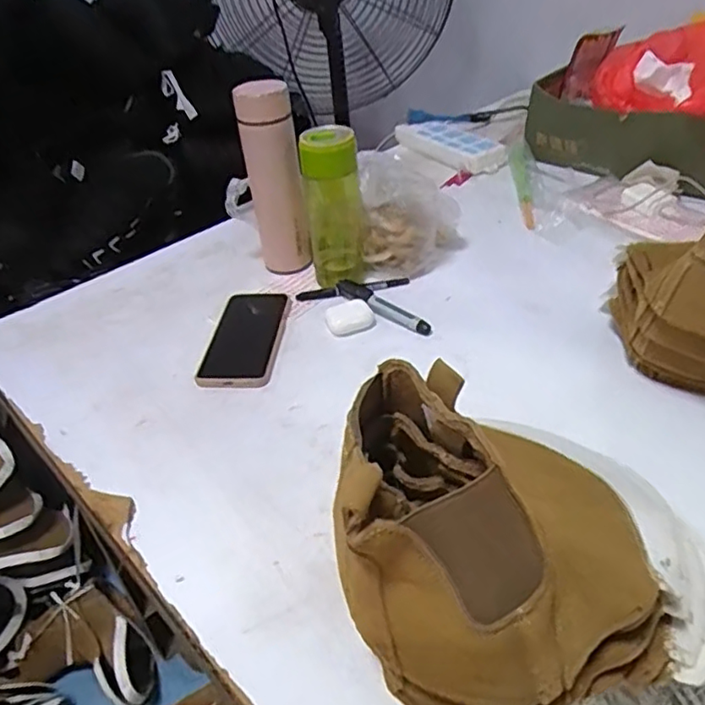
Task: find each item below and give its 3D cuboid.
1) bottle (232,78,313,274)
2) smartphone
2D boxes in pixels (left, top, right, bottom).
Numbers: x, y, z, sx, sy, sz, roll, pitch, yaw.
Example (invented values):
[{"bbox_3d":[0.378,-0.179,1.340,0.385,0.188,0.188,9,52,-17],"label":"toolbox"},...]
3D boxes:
[{"bbox_3d":[-0.096,-0.212,0.760,0.065,0.227,0.061,-12,38,-6],"label":"bottle"},{"bbox_3d":[-0.120,-0.019,0.696,0.080,0.013,0.162,-1,38,7],"label":"smartphone"}]

